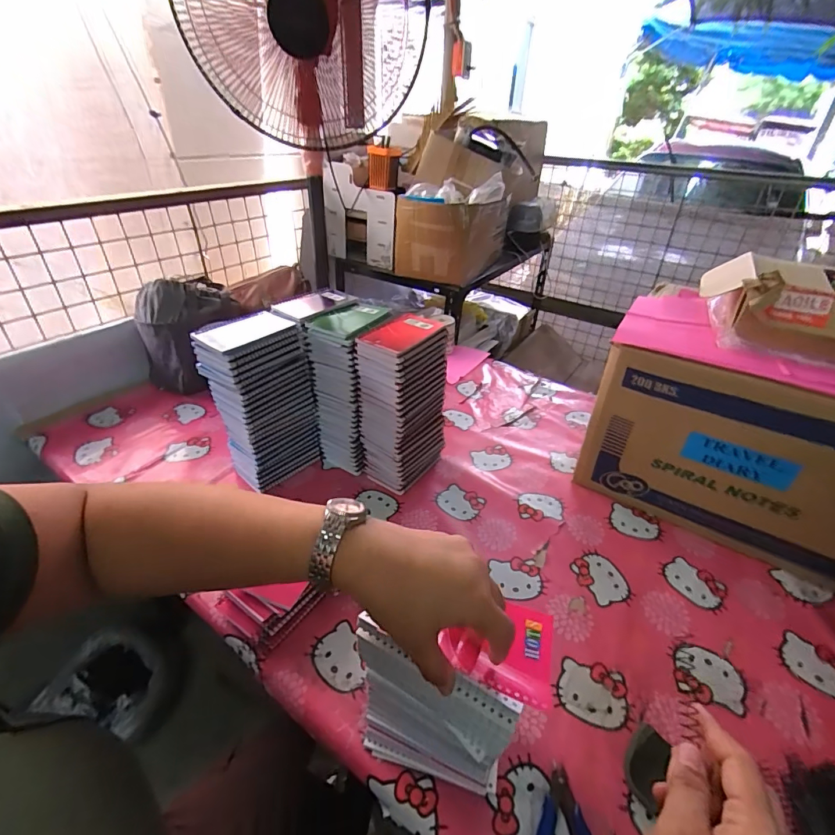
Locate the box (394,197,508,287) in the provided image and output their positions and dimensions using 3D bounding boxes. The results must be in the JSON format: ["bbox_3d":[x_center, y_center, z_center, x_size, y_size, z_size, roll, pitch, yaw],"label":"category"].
[{"bbox_3d":[0.118,-0.561,1.325,0.220,0.209,0.352,23,40,26],"label":"box"}]

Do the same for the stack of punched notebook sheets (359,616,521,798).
[{"bbox_3d":[0.008,0.275,0.381,0.133,0.239,0.028,17,42,22],"label":"stack of punched notebook sheets"}]

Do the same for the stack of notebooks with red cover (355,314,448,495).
[{"bbox_3d":[-0.025,-0.017,0.747,0.092,0.282,0.128,24,40,27],"label":"stack of notebooks with red cover"}]

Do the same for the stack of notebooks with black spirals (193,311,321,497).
[{"bbox_3d":[-0.263,-0.029,0.736,0.087,0.300,0.149,26,41,30],"label":"stack of notebooks with black spirals"}]

